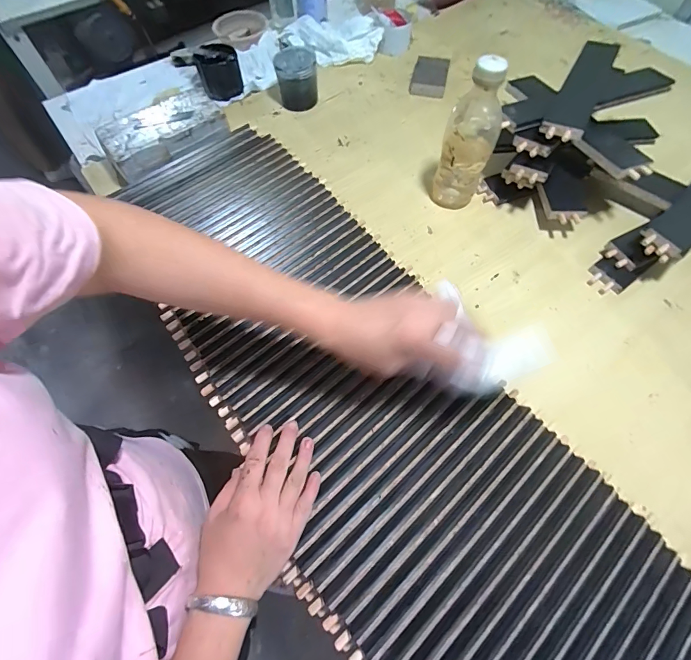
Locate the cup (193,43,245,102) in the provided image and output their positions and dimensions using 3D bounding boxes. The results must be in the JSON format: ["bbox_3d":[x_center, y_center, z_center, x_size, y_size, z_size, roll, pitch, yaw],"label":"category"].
[{"bbox_3d":[-0.266,-0.549,0.764,0.083,0.068,0.091,-17,65,-7],"label":"cup"}]

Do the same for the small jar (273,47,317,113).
[{"bbox_3d":[-0.095,-0.495,0.729,0.079,0.079,0.087,-9,64,-3],"label":"small jar"}]

